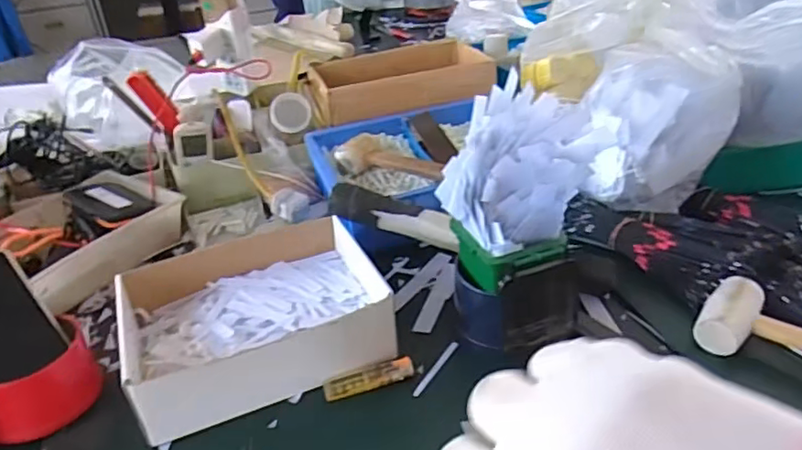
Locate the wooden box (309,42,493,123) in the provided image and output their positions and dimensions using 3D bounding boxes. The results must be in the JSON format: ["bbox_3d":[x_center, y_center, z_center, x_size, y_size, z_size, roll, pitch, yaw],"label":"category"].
[{"bbox_3d":[0.006,-0.234,0.949,0.284,0.054,0.152,-14,35,-16],"label":"wooden box"}]

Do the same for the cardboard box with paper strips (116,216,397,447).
[{"bbox_3d":[-0.145,0.088,0.606,0.247,0.072,0.197,-16,35,-19],"label":"cardboard box with paper strips"}]

